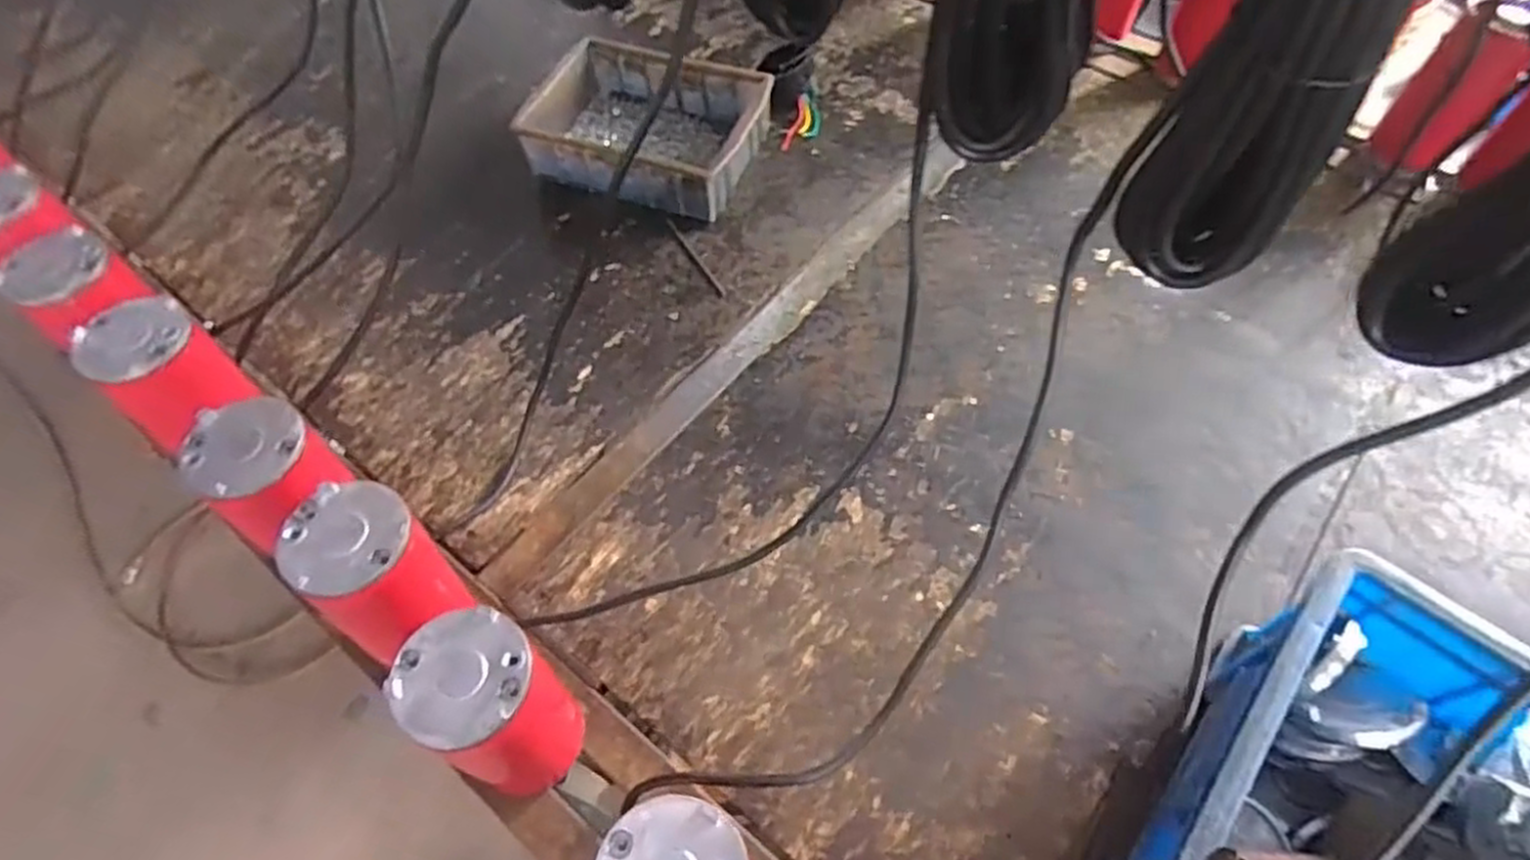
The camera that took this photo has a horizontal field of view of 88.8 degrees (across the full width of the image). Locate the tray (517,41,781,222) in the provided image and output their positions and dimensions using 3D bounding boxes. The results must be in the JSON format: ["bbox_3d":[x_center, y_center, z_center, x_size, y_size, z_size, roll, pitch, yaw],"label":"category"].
[{"bbox_3d":[-0.131,-0.339,0.871,0.239,0.068,0.189,19,60,13],"label":"tray"}]

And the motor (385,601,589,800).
[{"bbox_3d":[-0.166,0.178,0.493,0.070,0.176,0.075,22,61,14],"label":"motor"}]

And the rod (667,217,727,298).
[{"bbox_3d":[-0.072,-0.180,0.813,0.008,0.006,0.121,-27,61,-15],"label":"rod"}]

